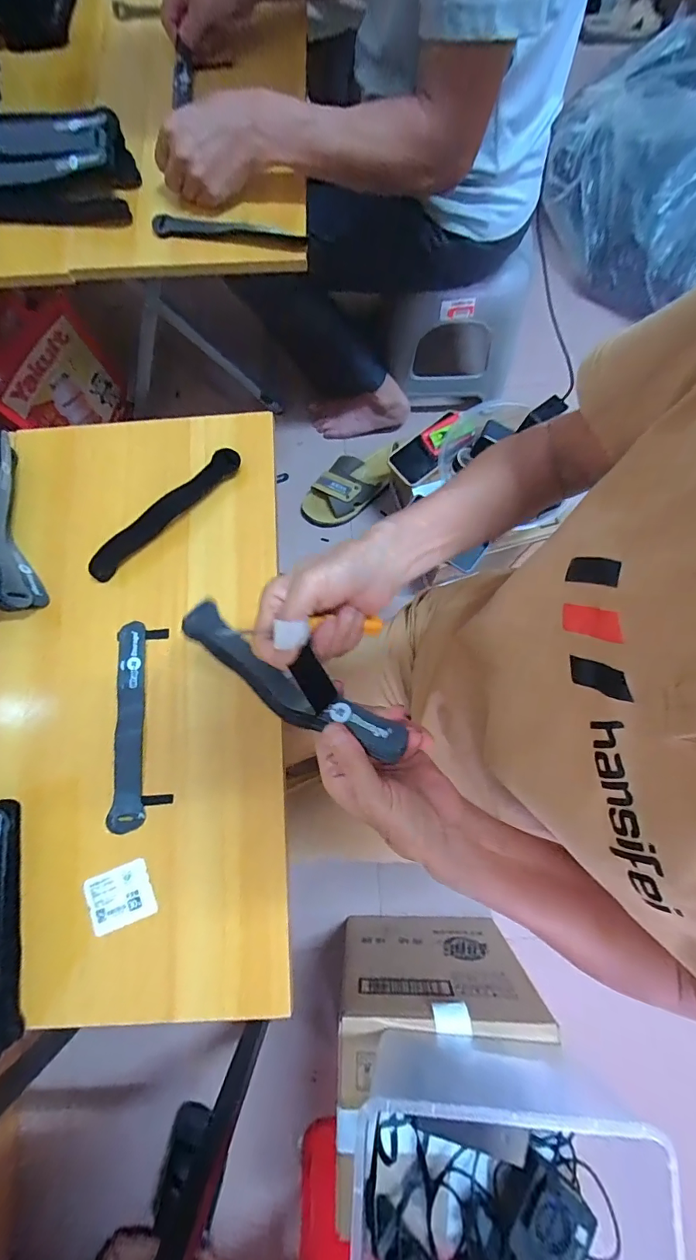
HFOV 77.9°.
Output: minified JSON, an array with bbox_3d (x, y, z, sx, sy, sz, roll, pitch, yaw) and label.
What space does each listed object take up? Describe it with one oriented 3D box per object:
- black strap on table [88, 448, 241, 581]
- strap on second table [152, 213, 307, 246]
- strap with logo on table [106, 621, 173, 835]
[{"bbox_3d":[-0.197,-0.126,0.462,0.194,0.016,0.029,-41,81,-7],"label":"black strap on table"},{"bbox_3d":[-0.146,-0.492,0.530,0.192,0.014,0.020,9,79,3],"label":"strap on second table"},{"bbox_3d":[-0.205,0.091,0.425,0.054,0.004,0.198,-3,79,1],"label":"strap with logo on table"}]

